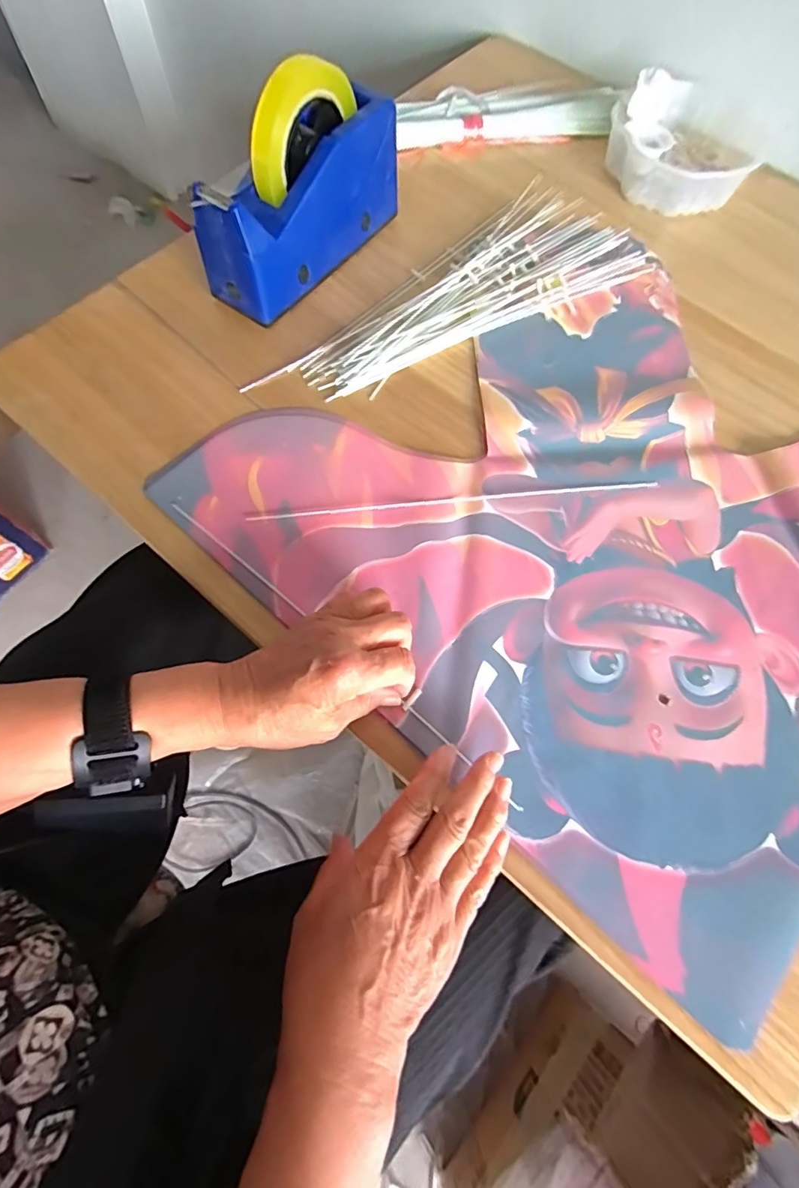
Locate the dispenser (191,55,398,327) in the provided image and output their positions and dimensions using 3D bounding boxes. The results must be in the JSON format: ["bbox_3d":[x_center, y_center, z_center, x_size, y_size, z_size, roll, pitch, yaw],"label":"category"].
[{"bbox_3d":[-0.084,-0.351,0.434,0.064,0.132,0.201,36,73,11],"label":"dispenser"}]

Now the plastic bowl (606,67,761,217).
[{"bbox_3d":[0.295,-0.475,0.530,0.141,0.057,0.137,12,70,2],"label":"plastic bowl"}]

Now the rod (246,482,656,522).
[{"bbox_3d":[0.046,-0.074,0.401,0.323,0.004,0.007,-6,70,-4],"label":"rod"}]

